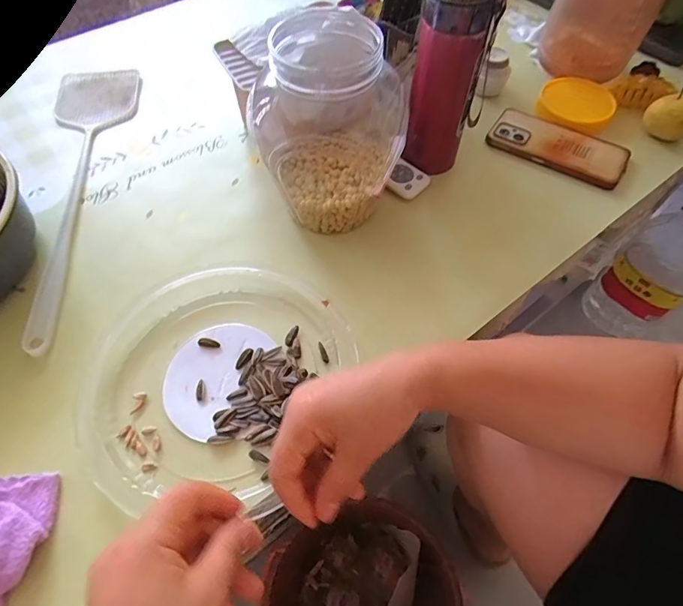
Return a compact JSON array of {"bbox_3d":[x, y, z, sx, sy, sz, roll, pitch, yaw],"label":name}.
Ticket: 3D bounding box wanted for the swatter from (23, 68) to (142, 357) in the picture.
[{"bbox_3d":[-0.314,-0.148,0.516,0.107,0.007,0.454,-8,60,-5],"label":"swatter"}]

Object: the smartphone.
[{"bbox_3d":[0.267,-0.195,0.529,0.160,0.010,0.072,29,63,16],"label":"smartphone"}]

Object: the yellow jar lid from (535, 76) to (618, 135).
[{"bbox_3d":[0.304,-0.259,0.552,0.090,0.015,0.086,30,64,17],"label":"yellow jar lid"}]

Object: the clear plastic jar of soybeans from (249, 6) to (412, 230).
[{"bbox_3d":[-0.016,-0.169,0.418,0.133,0.175,0.125,0,59,0],"label":"clear plastic jar of soybeans"}]

